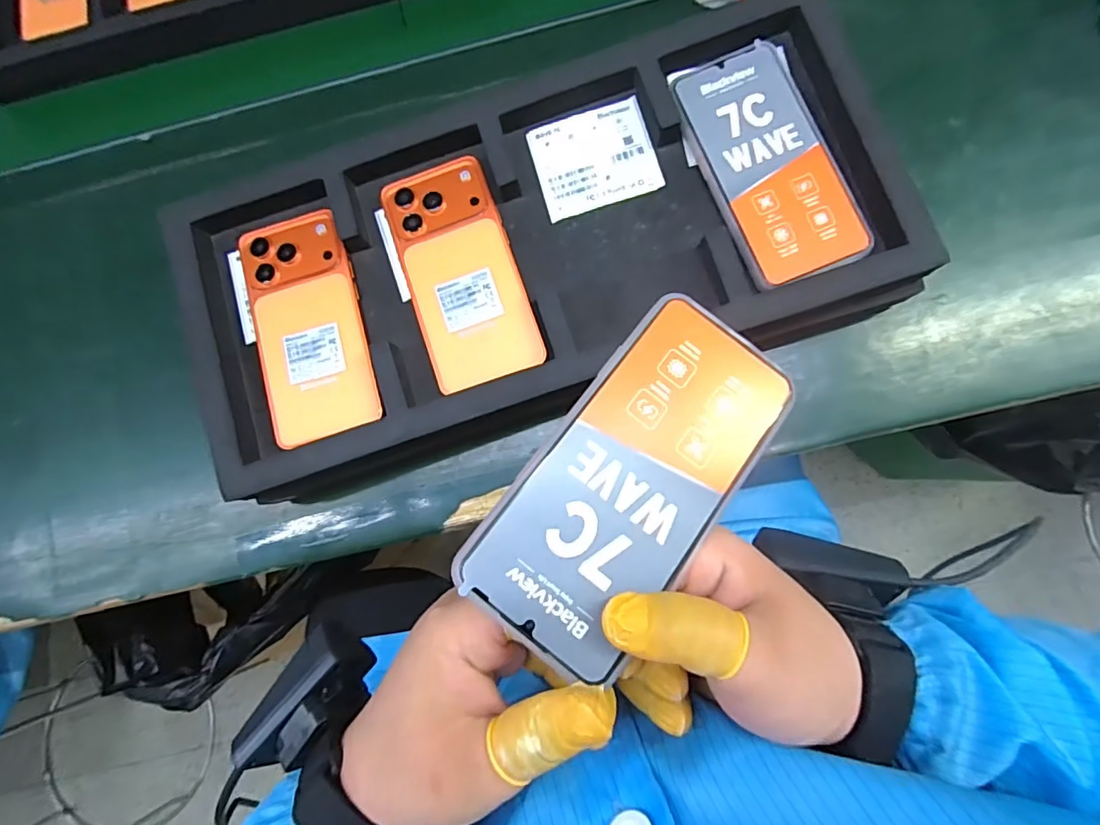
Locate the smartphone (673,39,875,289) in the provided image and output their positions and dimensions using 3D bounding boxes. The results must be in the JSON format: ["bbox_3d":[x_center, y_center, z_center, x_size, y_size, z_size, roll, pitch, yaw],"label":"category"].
[{"bbox_3d":[0.145,-0.165,0.355,0.079,0.006,0.160,-22,81,2],"label":"smartphone"}]

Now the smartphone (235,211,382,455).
[{"bbox_3d":[-0.168,-0.061,0.370,0.078,0.011,0.161,-19,81,2],"label":"smartphone"}]

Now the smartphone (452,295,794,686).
[{"bbox_3d":[0.037,0.025,0.229,0.077,0.008,0.159,38,75,9],"label":"smartphone"}]

